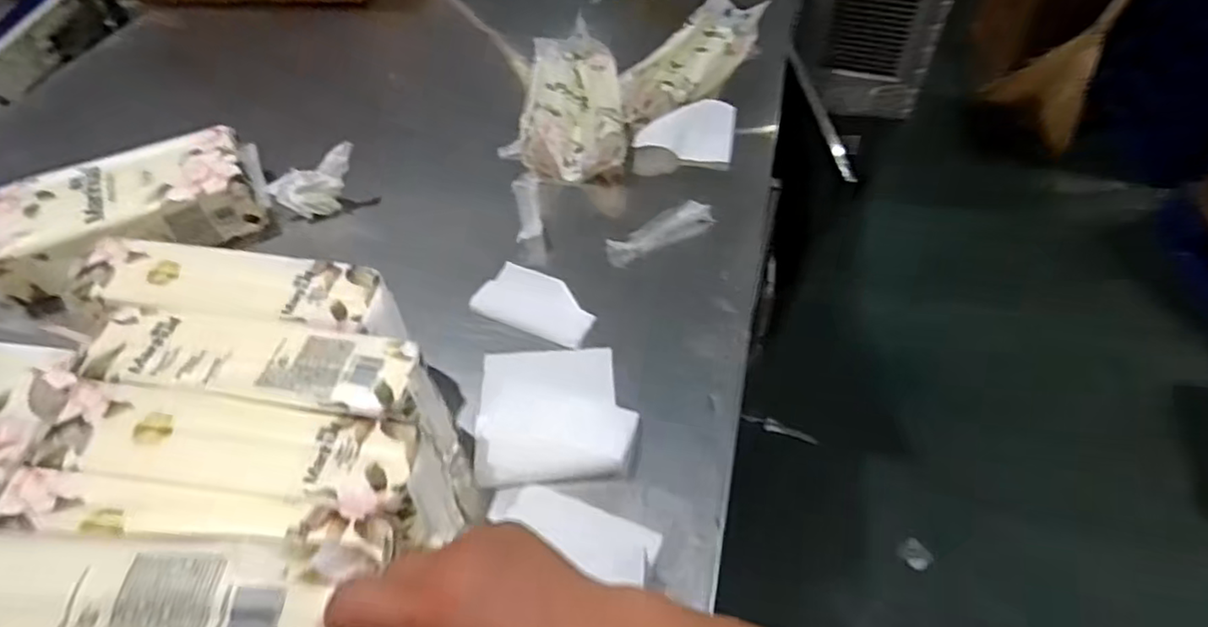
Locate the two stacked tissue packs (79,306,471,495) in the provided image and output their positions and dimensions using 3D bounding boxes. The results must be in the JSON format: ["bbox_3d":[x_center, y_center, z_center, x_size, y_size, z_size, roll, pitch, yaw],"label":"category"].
[{"bbox_3d":[-0.332,0.099,0.680,0.343,0.169,0.108,6,50,6],"label":"two stacked tissue packs"}]

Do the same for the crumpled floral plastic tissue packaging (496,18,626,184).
[{"bbox_3d":[-0.067,-0.396,1.127,0.191,0.043,0.423,-3,50,-1],"label":"crumpled floral plastic tissue packaging"}]

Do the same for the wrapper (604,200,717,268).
[{"bbox_3d":[0.082,-0.121,0.943,0.171,0.030,0.048,-24,53,-18],"label":"wrapper"}]

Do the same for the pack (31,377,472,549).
[{"bbox_3d":[-0.320,0.149,0.596,0.349,0.113,0.109,6,50,7],"label":"pack"}]

